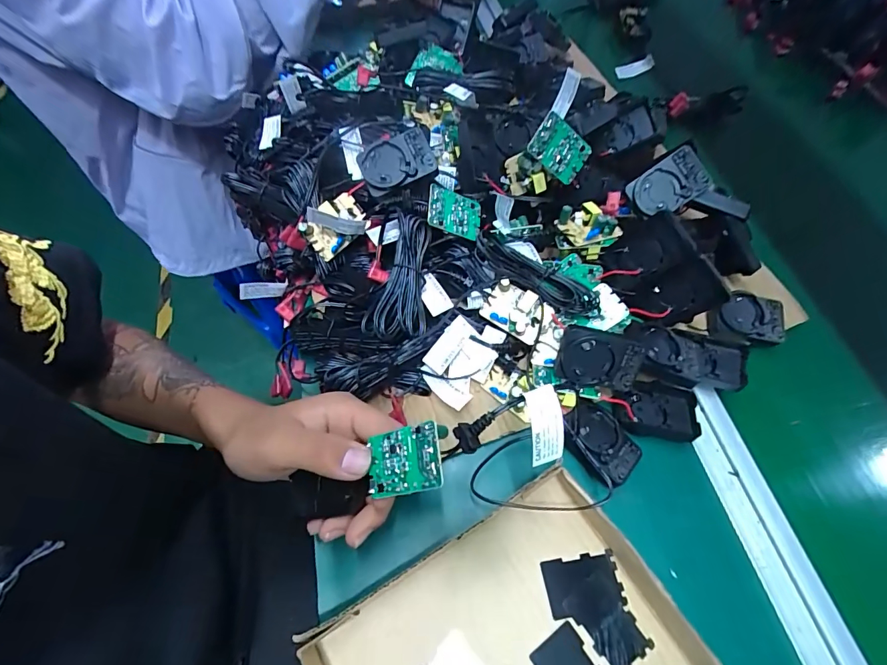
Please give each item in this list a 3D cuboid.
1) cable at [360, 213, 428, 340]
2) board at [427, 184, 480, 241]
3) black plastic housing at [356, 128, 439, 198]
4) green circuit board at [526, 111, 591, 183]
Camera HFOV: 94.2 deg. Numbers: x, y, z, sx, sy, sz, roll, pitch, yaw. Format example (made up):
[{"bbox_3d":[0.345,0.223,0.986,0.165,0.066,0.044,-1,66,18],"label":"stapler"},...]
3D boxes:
[{"bbox_3d":[-0.029,-0.040,0.307,0.043,0.029,0.090,13,93,6],"label":"cable"},{"bbox_3d":[0.010,-0.099,0.344,0.052,0.005,0.035,9,82,-35],"label":"board"},{"bbox_3d":[-0.038,-0.136,0.332,0.058,0.015,0.042,-20,88,-5],"label":"black plastic housing"},{"bbox_3d":[0.098,-0.153,0.345,0.053,0.035,0.006,28,18,-27],"label":"green circuit board"}]

